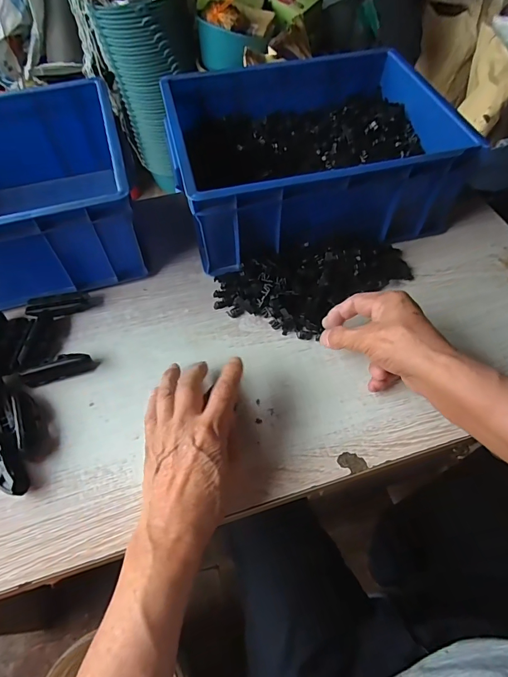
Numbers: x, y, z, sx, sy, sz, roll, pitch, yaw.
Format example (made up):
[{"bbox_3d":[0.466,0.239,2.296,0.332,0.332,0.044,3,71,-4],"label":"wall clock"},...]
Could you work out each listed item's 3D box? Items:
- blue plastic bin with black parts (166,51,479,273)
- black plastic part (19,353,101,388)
[{"bbox_3d":[0.063,-0.243,0.534,0.335,0.131,0.275,-15,58,-9],"label":"blue plastic bin with black parts"},{"bbox_3d":[-0.210,0.032,0.425,0.076,0.017,0.021,-17,59,-10],"label":"black plastic part"}]

